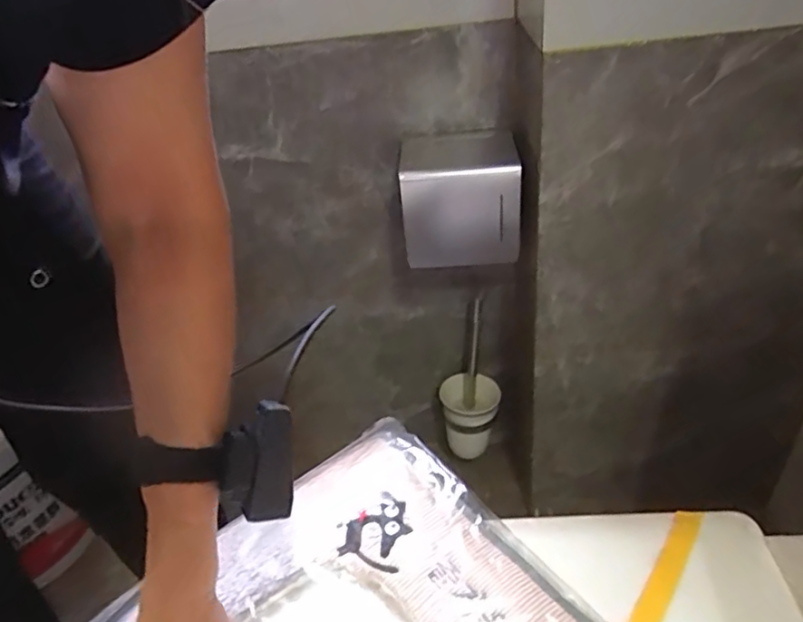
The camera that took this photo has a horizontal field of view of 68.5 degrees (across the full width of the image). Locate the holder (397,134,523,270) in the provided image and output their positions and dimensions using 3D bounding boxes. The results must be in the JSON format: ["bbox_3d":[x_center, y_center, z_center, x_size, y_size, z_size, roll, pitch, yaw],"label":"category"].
[{"bbox_3d":[0.075,-0.148,0.771,0.148,0.133,0.130,-5,36,6],"label":"holder"}]

